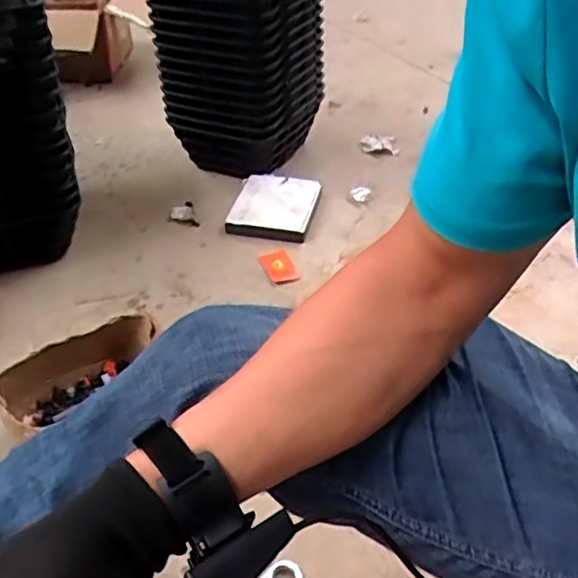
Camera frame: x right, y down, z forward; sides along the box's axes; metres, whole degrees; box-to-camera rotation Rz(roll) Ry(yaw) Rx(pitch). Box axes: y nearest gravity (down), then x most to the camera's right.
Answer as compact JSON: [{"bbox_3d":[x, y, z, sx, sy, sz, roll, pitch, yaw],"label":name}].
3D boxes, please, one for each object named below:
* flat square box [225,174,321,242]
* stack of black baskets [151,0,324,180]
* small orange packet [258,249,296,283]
[{"bbox_3d":[-0.027,-0.169,1.235,0.157,0.031,0.224,8,38,9],"label":"flat square box"},{"bbox_3d":[-0.107,-0.519,1.293,0.282,0.511,0.284,14,40,16],"label":"stack of black baskets"},{"bbox_3d":[-0.018,-0.040,1.094,0.050,0.005,0.074,-24,55,-11],"label":"small orange packet"}]

